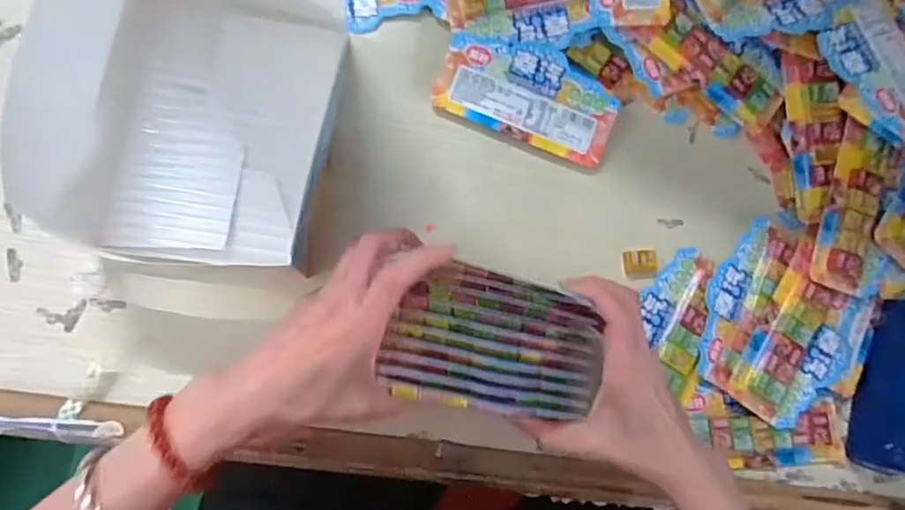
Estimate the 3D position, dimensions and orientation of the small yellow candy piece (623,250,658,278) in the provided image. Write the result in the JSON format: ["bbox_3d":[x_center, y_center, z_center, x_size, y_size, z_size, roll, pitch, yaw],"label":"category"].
[{"bbox_3d":[0.154,0.007,0.453,0.028,0.012,0.022,-2,84,-7],"label":"small yellow candy piece"}]

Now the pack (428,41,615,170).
[{"bbox_3d":[0.062,-0.129,0.451,0.145,0.007,0.078,20,82,-4],"label":"pack"}]

